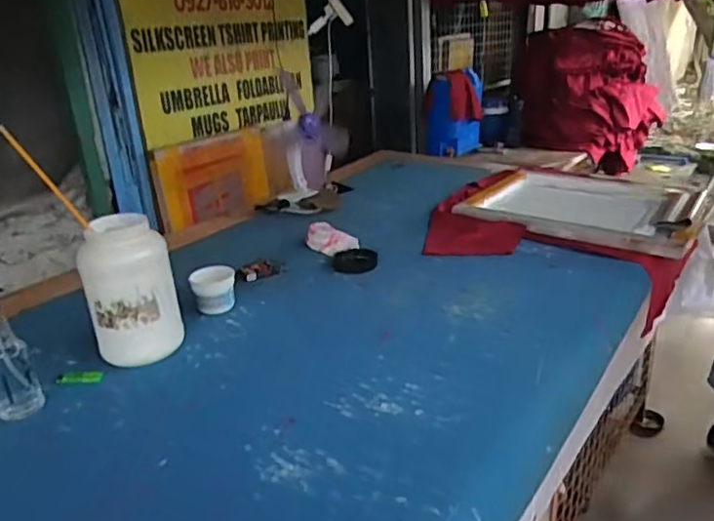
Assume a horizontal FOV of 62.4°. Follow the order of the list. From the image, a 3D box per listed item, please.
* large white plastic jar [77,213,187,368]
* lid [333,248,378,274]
[{"bbox_3d":[-0.413,0.049,1.083,0.150,0.247,0.151,-13,26,-21],"label":"large white plastic jar"},{"bbox_3d":[-0.004,-0.003,1.446,0.107,0.013,0.118,0,24,5],"label":"lid"}]

